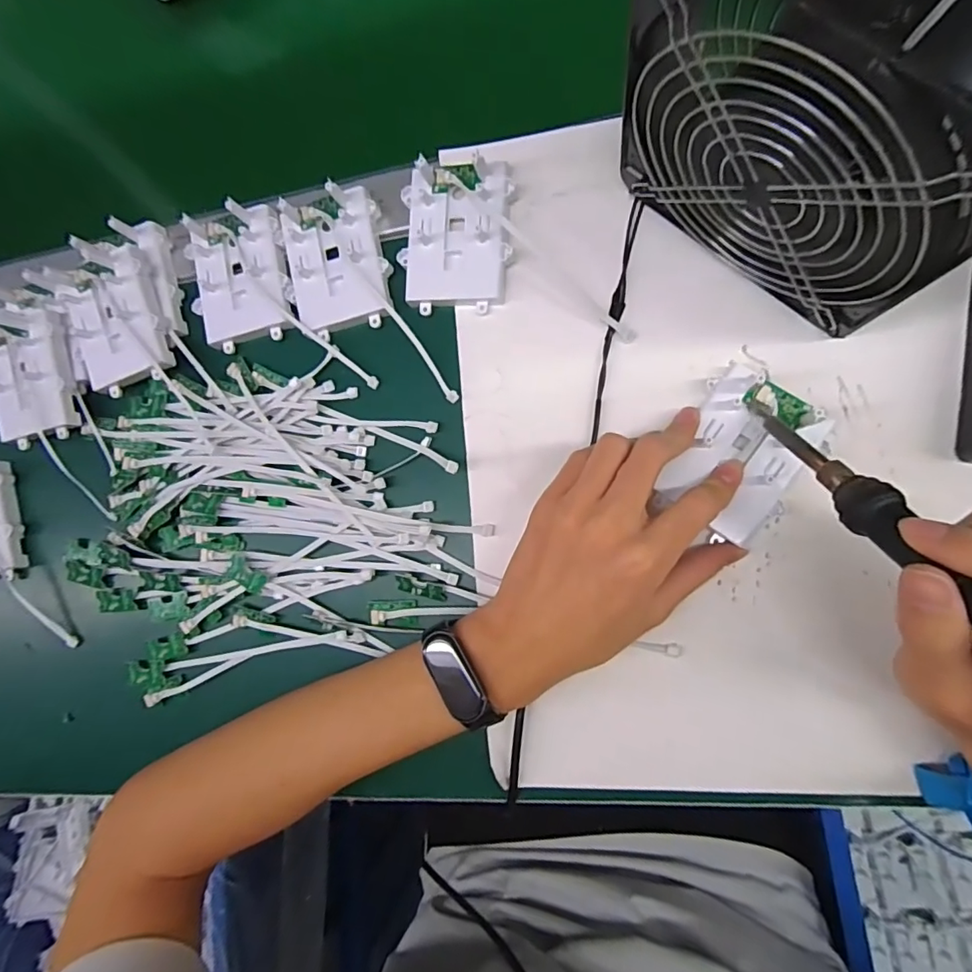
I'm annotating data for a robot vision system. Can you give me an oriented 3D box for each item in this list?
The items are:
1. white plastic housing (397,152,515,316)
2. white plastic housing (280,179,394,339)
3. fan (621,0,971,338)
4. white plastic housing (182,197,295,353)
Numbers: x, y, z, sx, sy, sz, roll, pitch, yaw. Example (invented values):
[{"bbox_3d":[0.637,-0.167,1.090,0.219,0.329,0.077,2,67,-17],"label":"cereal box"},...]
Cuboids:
[{"bbox_3d":[-0.019,-0.148,0.316,0.064,0.020,0.080,3,88,10],"label":"white plastic housing"},{"bbox_3d":[-0.096,-0.139,0.327,0.066,0.022,0.077,-11,86,9],"label":"white plastic housing"},{"bbox_3d":[0.131,-0.144,0.221,0.151,0.152,0.063,40,94,9],"label":"fan"},{"bbox_3d":[-0.161,-0.135,0.339,0.067,0.018,0.080,-13,86,9],"label":"white plastic housing"}]

